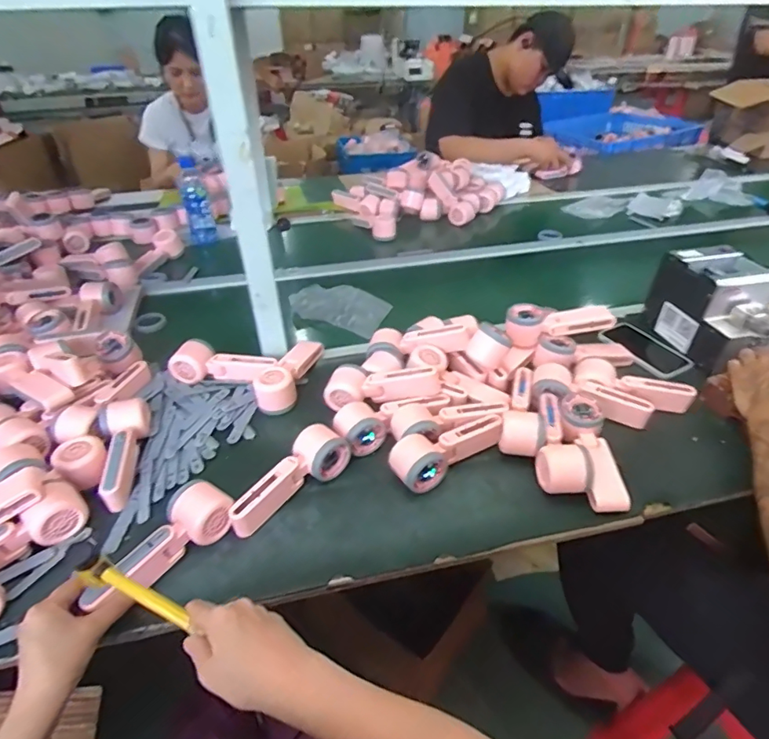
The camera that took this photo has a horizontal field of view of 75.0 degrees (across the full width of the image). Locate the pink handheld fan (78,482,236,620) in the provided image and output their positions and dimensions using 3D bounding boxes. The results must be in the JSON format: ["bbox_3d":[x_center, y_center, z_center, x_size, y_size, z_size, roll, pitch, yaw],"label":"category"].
[{"bbox_3d":[-0.239,0.187,0.539,0.060,0.049,0.153,26,47,31],"label":"pink handheld fan"}]

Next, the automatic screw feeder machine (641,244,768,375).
[{"bbox_3d":[0.570,-0.105,0.858,0.130,0.140,0.191,-9,37,-11],"label":"automatic screw feeder machine"}]

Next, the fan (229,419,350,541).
[{"bbox_3d":[-0.121,0.135,0.631,0.169,0.055,0.054,-30,46,-34],"label":"fan"}]

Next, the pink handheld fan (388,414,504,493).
[{"bbox_3d":[0.085,0.105,0.672,0.171,0.047,0.061,-23,42,-28],"label":"pink handheld fan"}]

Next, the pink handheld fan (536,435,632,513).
[{"bbox_3d":[0.251,0.124,0.644,0.109,0.048,0.115,0,36,1],"label":"pink handheld fan"}]

